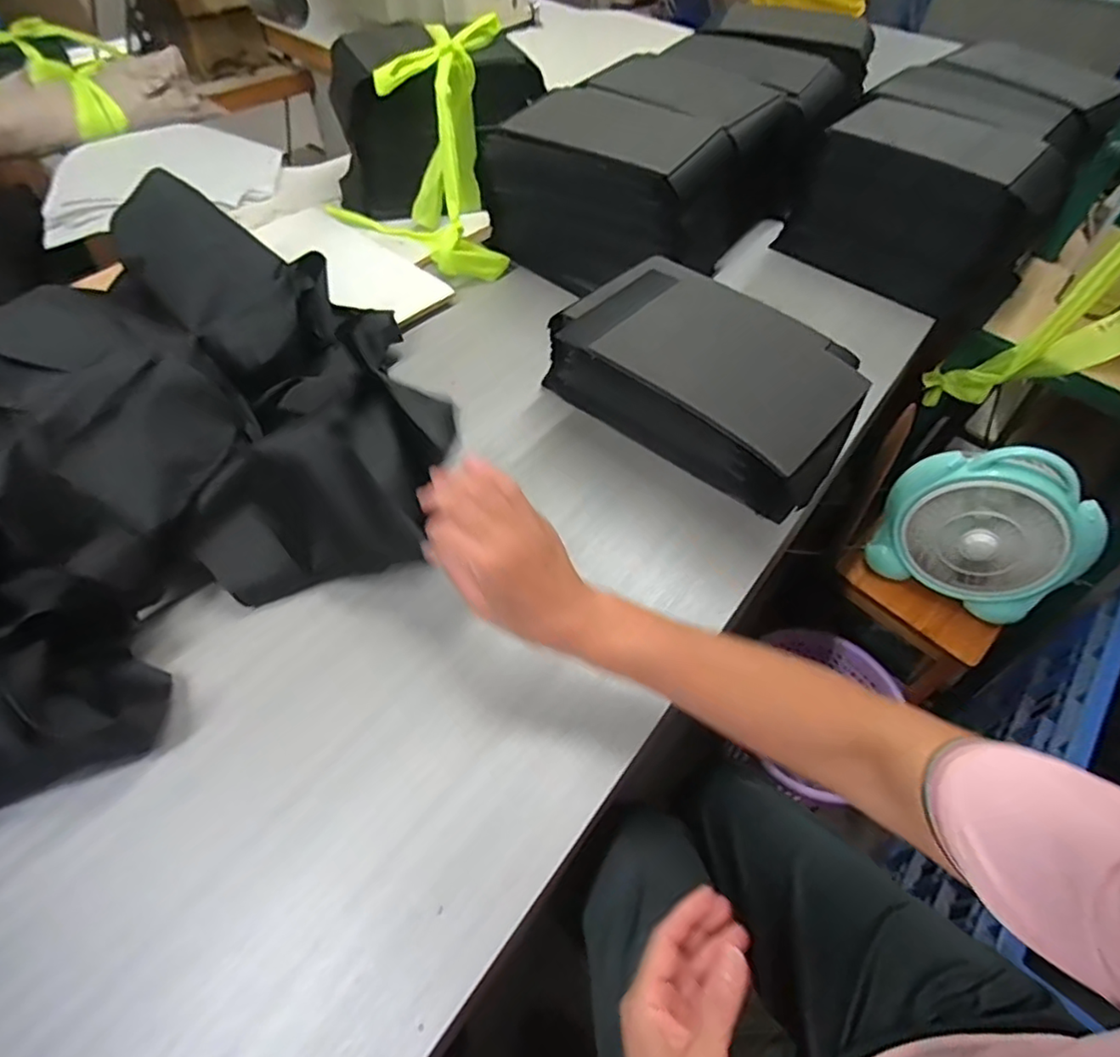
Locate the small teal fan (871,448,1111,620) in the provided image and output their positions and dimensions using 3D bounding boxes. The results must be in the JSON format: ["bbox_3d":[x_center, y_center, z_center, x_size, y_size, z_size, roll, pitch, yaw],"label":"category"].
[{"bbox_3d":[0.565,-0.004,0.823,0.235,0.242,0.082,28,44,18],"label":"small teal fan"}]

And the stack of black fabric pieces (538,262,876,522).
[{"bbox_3d":[0.144,-0.138,0.623,0.176,0.128,0.302,-36,62,-25],"label":"stack of black fabric pieces"}]

